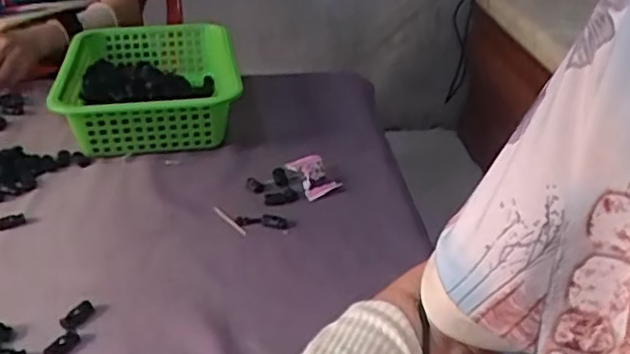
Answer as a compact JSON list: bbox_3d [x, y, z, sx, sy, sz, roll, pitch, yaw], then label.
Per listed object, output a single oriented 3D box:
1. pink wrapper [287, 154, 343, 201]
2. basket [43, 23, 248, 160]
[{"bbox_3d":[0.000,-0.003,0.713,0.046,0.009,0.062,-14,52,-30],"label":"pink wrapper"},{"bbox_3d":[-0.219,-0.122,0.850,0.215,0.082,0.313,-5,31,-11],"label":"basket"}]

